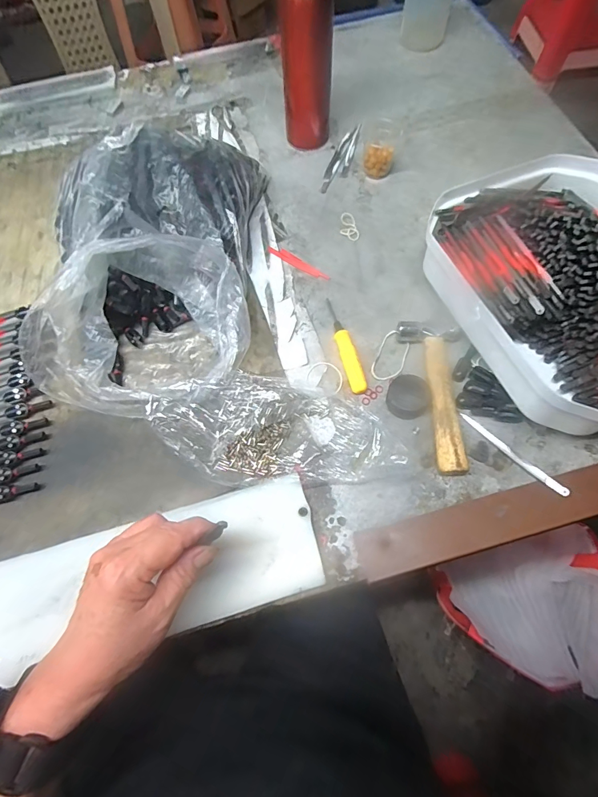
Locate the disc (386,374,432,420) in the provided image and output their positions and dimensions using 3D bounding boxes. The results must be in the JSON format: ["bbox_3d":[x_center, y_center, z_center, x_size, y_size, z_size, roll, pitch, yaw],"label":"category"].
[{"bbox_3d":[0.104,-0.001,0.384,0.039,0.016,0.038,-1,67,2],"label":"disc"}]

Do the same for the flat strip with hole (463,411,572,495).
[{"bbox_3d":[0.188,0.048,0.356,0.009,0.008,0.103,-42,72,-14],"label":"flat strip with hole"}]

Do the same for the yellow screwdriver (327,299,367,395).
[{"bbox_3d":[0.046,-0.057,0.416,0.016,0.014,0.115,-14,67,-4],"label":"yellow screwdriver"}]

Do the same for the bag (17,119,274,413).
[{"bbox_3d":[-0.155,-0.136,0.411,0.209,0.103,0.300,-2,67,2],"label":"bag"}]

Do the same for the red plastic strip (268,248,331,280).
[{"bbox_3d":[-0.001,-0.158,0.467,0.083,0.005,0.012,35,72,15],"label":"red plastic strip"}]

